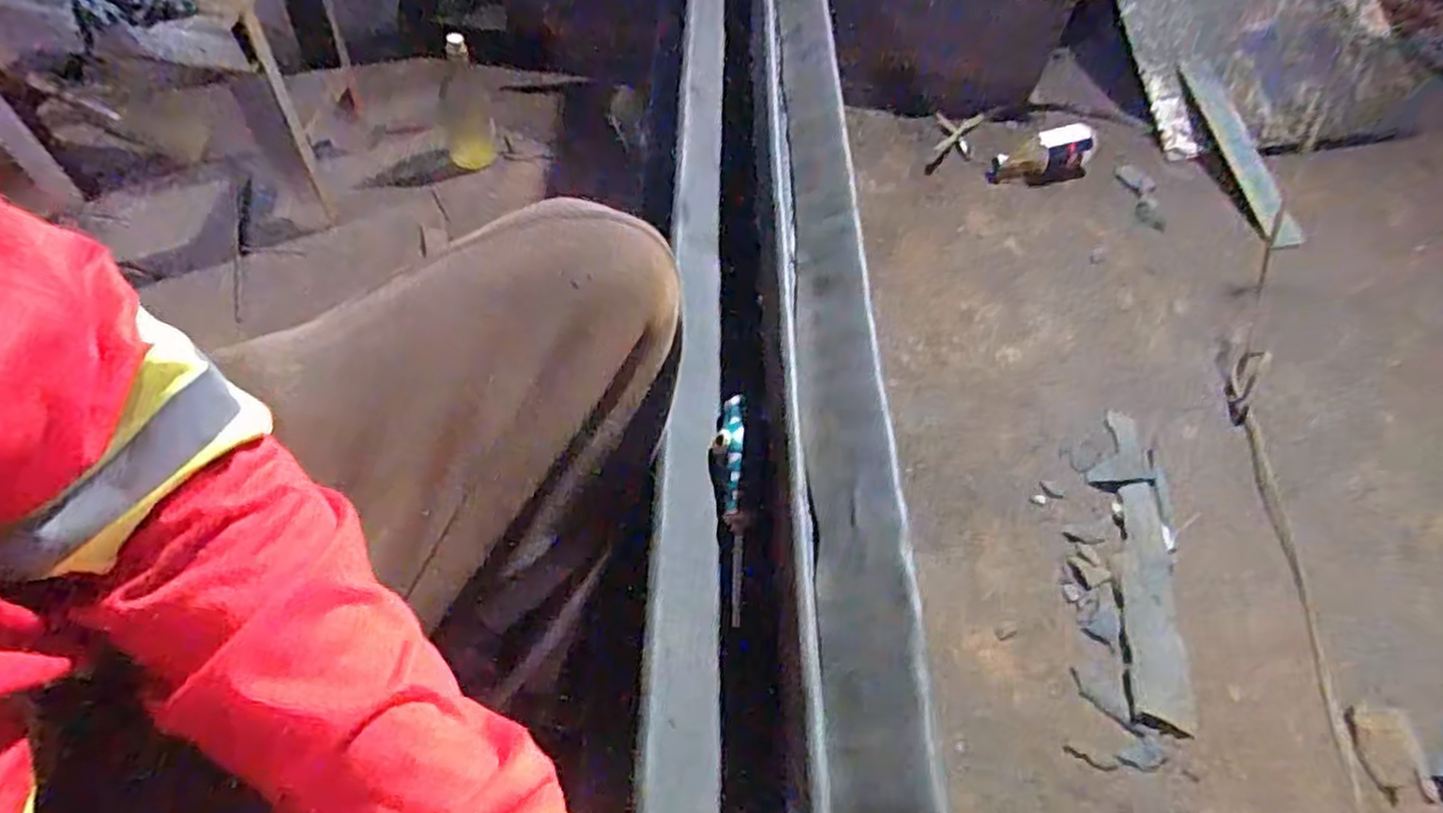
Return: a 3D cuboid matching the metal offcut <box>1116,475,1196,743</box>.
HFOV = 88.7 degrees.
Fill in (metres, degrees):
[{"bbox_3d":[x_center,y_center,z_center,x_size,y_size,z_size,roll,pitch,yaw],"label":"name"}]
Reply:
[{"bbox_3d":[0.461,0.201,0.797,0.055,0.013,0.271,13,56,5],"label":"metal offcut"}]

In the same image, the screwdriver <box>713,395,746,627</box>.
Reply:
[{"bbox_3d":[0.006,0.059,0.506,0.020,0.020,0.149,3,56,-4],"label":"screwdriver"}]

